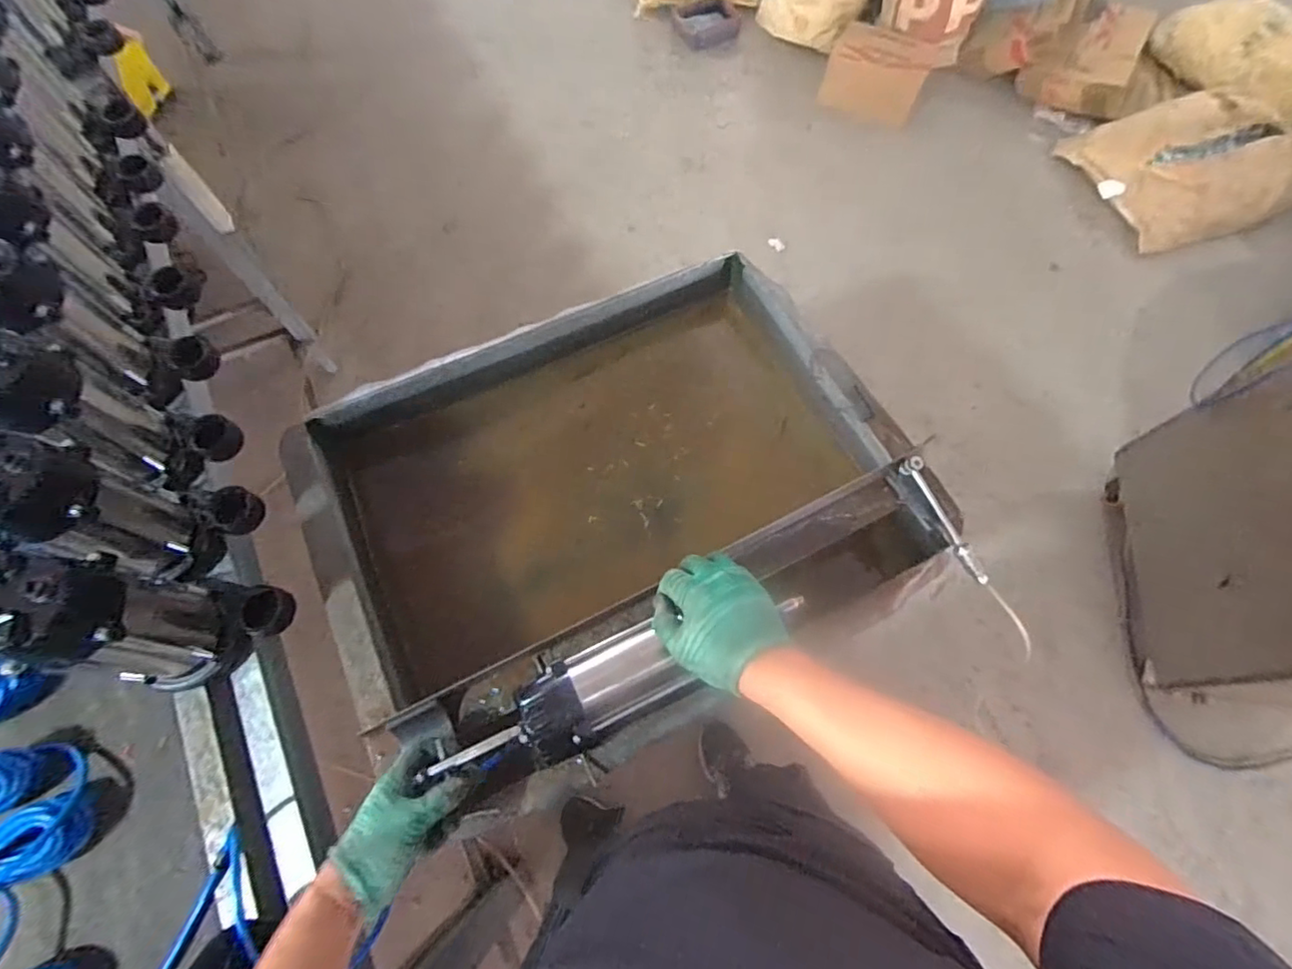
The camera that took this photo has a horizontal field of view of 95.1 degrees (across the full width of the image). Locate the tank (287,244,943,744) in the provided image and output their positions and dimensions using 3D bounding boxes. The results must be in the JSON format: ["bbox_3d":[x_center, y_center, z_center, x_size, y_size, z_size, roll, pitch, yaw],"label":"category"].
[{"bbox_3d":[-0.059,0.022,0.885,0.755,0.224,0.575,-26,70,-10],"label":"tank"}]

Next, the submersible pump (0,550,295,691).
[{"bbox_3d":[-0.495,0.140,0.596,0.133,0.237,0.121,7,68,3],"label":"submersible pump"}]

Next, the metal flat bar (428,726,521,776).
[{"bbox_3d":[-0.174,0.272,0.604,0.093,0.006,0.012,-23,70,-15],"label":"metal flat bar"}]

